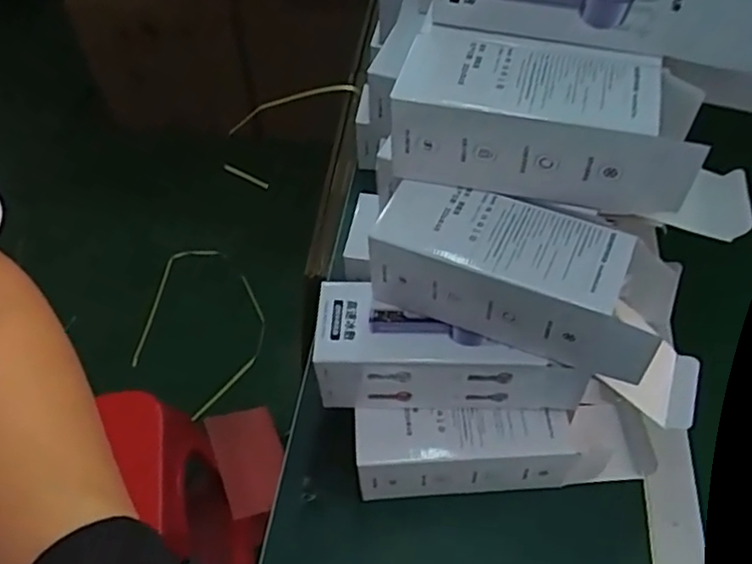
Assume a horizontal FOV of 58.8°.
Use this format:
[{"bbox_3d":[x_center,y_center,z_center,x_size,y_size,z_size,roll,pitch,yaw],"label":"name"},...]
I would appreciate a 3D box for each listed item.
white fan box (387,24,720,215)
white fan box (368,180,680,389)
[{"bbox_3d":[0.110,-0.109,0.448,0.194,0.070,0.088,10,53,10],"label":"white fan box"},{"bbox_3d":[0.097,-0.005,0.456,0.194,0.069,0.071,19,55,16],"label":"white fan box"}]

